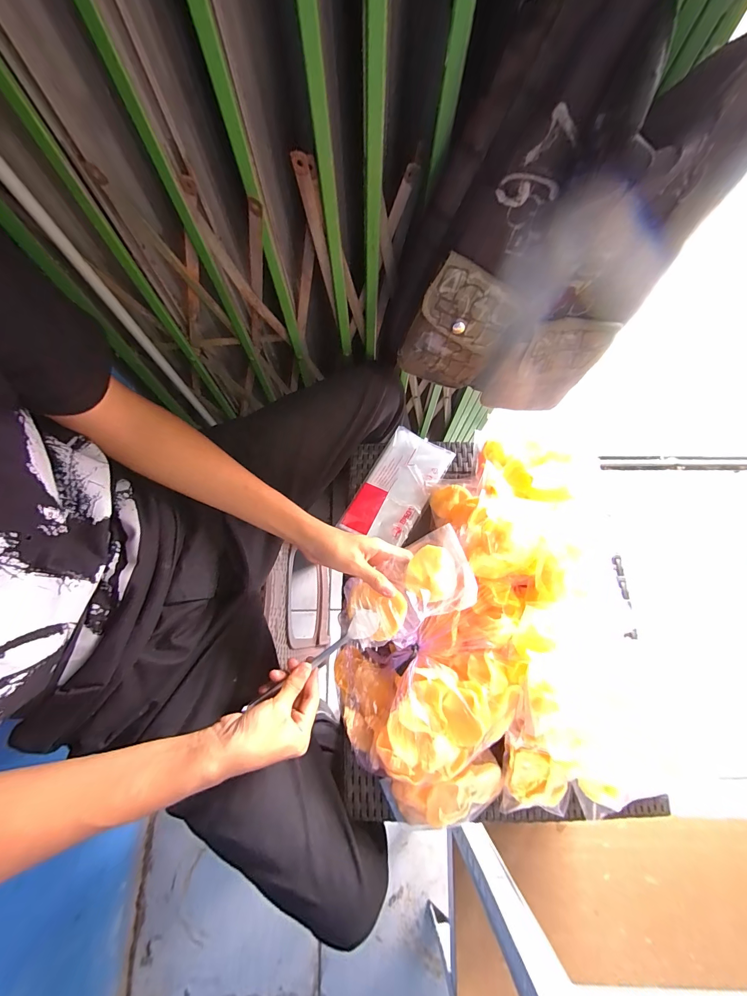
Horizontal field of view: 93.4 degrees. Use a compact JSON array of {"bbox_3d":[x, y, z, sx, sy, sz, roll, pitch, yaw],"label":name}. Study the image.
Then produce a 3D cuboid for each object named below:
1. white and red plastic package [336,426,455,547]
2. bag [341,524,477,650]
[{"bbox_3d":[0.041,-0.019,0.582,0.105,0.016,0.203,30,74,8],"label":"white and red plastic package"},{"bbox_3d":[0.037,0.109,0.408,0.156,0.039,0.088,-25,75,-9],"label":"bag"}]

